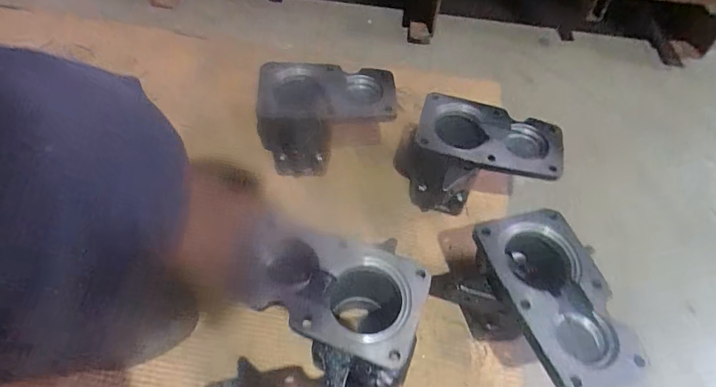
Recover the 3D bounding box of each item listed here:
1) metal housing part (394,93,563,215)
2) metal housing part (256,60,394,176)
[{"bbox_3d":[0.162,-0.037,0.604,0.195,0.127,0.136,17,55,8],"label":"metal housing part"},{"bbox_3d":[-0.050,-0.109,0.633,0.197,0.122,0.104,3,54,-3],"label":"metal housing part"}]

